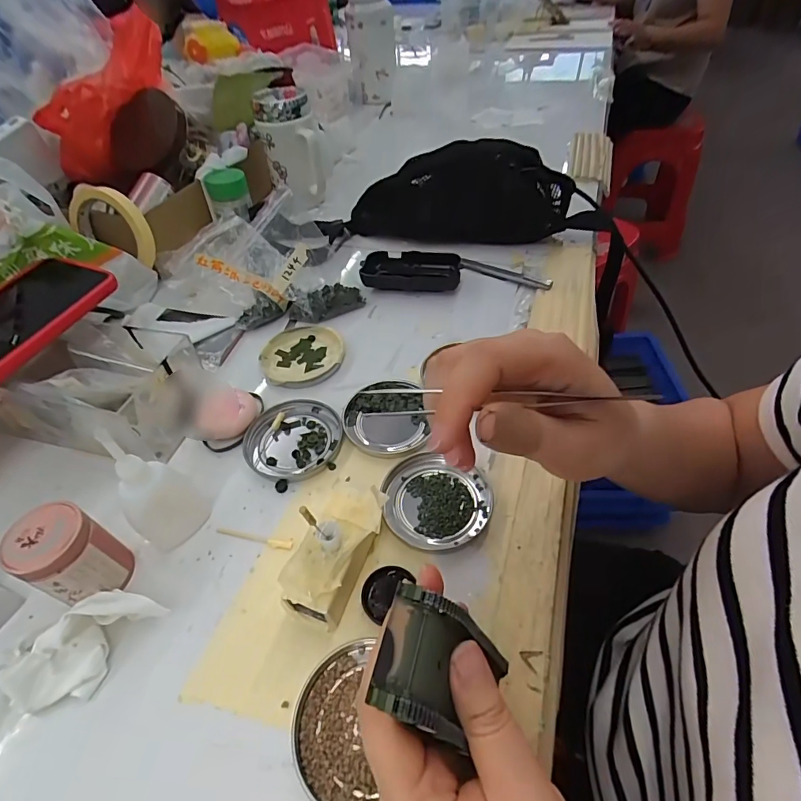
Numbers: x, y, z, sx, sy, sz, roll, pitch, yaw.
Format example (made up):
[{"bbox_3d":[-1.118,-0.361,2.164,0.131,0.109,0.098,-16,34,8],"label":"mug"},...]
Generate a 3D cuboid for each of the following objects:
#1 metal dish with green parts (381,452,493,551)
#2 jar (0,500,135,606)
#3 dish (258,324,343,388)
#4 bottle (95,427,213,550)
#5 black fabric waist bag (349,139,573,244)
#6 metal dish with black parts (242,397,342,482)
[{"bbox_3d":[0.026,0.073,0.329,0.077,0.007,0.071,-2,48,2],"label":"metal dish with green parts"},{"bbox_3d":[-0.205,0.099,0.286,0.043,0.065,0.043,-2,48,2],"label":"jar"},{"bbox_3d":[-0.097,-0.046,0.442,0.080,0.009,0.078,-2,48,2],"label":"dish"},{"bbox_3d":[-0.163,0.056,0.297,0.046,0.099,0.042,-38,56,-26],"label":"bottle"},{"bbox_3d":[0.069,-0.263,0.569,0.274,0.096,0.069,7,49,10],"label":"black fabric waist bag"},{"bbox_3d":[-0.089,0.030,0.375,0.079,0.008,0.075,-2,48,2],"label":"metal dish with black parts"}]

